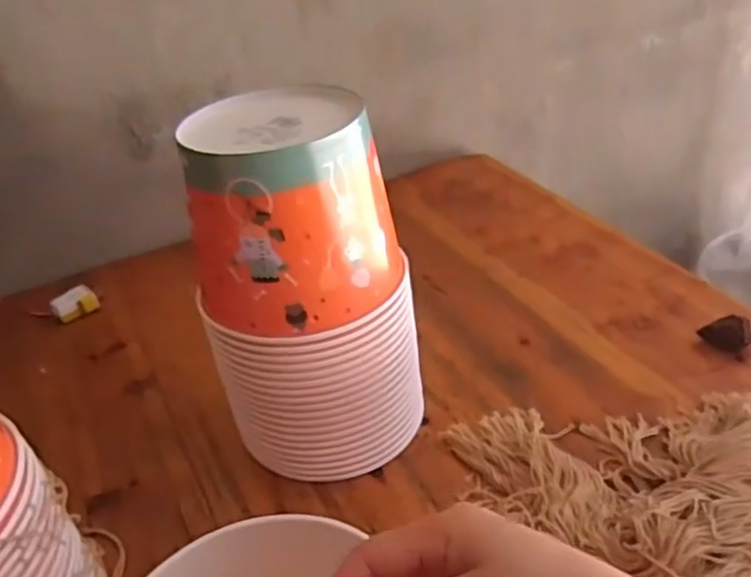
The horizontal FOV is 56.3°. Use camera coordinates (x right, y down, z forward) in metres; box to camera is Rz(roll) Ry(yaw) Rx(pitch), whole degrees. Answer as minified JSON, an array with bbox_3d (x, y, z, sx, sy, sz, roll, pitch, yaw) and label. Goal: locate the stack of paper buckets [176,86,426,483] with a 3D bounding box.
[{"bbox_3d":[-0.050,0.005,0.535,0.150,0.268,0.126,-4,35,4],"label":"stack of paper buckets"}]

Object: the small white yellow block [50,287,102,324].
[{"bbox_3d":[-0.344,0.017,0.804,0.046,0.021,0.032,-33,42,-32],"label":"small white yellow block"}]

